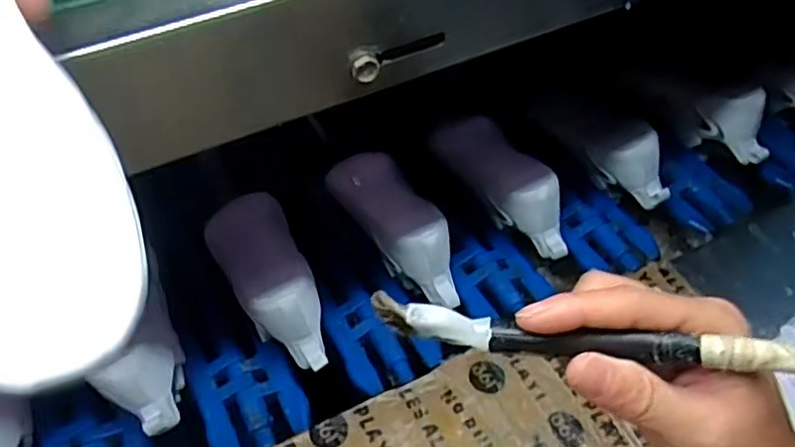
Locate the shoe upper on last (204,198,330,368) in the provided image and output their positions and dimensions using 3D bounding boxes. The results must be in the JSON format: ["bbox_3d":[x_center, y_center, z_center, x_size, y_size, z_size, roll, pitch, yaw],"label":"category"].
[{"bbox_3d":[-0.134,0.046,0.672,0.084,0.088,0.232,-18,53,-15],"label":"shoe upper on last"}]

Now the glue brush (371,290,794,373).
[{"bbox_3d":[0.081,0.048,0.277,0.183,0.015,0.013,4,51,9],"label":"glue brush"}]

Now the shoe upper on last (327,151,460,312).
[{"bbox_3d":[-0.010,-0.014,0.699,0.079,0.064,0.228,-19,53,-15],"label":"shoe upper on last"}]

